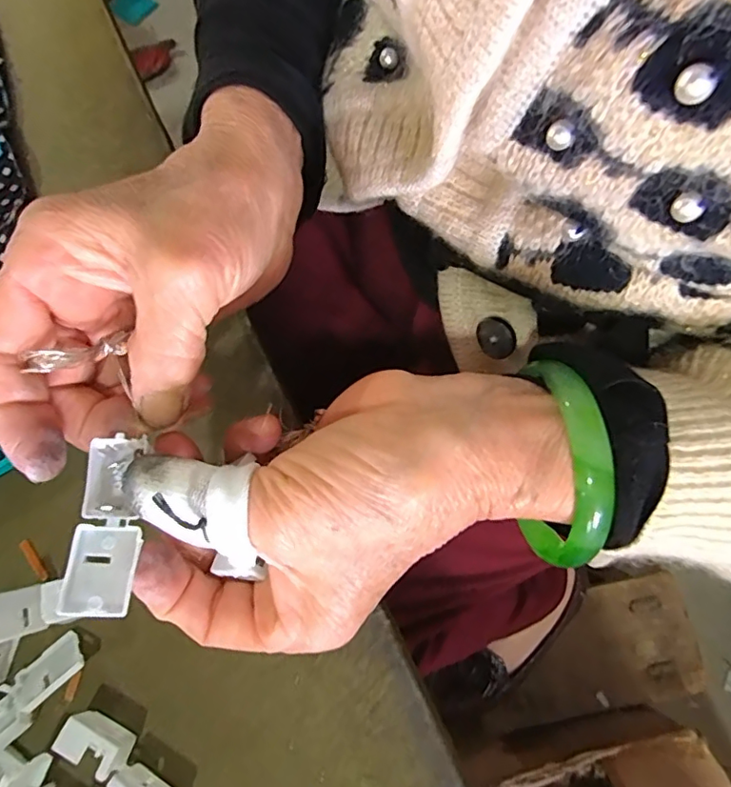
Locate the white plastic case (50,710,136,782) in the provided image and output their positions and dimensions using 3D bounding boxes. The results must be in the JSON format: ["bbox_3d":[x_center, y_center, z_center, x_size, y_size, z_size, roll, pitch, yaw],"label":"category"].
[{"bbox_3d":[-0.106,0.138,0.213,0.026,0.017,0.014,19,74,14],"label":"white plastic case"}]

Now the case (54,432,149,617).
[{"bbox_3d":[-0.085,0.041,0.177,0.022,0.009,0.060,-10,56,-2],"label":"case"}]

